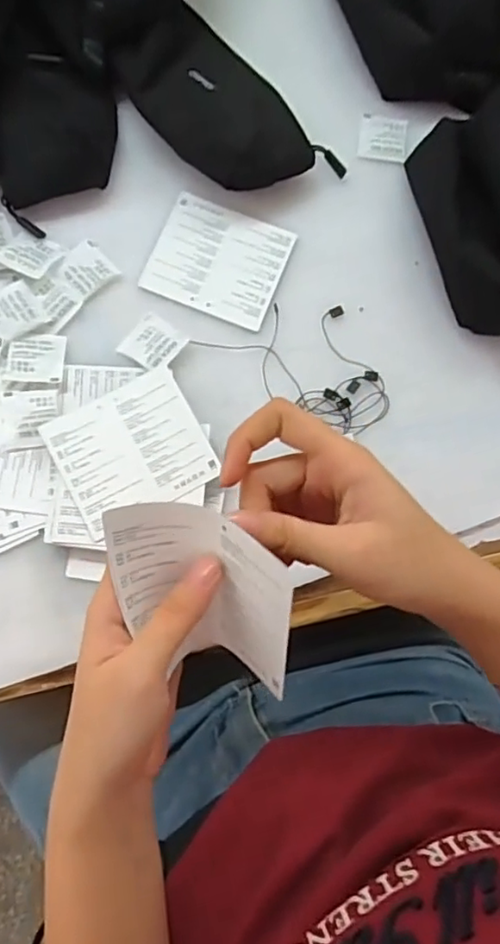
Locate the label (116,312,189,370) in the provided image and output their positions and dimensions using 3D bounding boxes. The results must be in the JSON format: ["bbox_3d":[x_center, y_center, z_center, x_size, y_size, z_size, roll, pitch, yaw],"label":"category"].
[{"bbox_3d":[-0.071,-0.096,0.434,0.040,0.008,0.039,33,79,6],"label":"label"}]

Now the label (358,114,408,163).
[{"bbox_3d":[0.111,-0.276,0.484,0.038,0.004,0.041,9,77,0],"label":"label"}]

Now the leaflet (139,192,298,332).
[{"bbox_3d":[-0.024,-0.166,0.456,0.099,0.004,0.090,21,78,3],"label":"leaflet"}]

